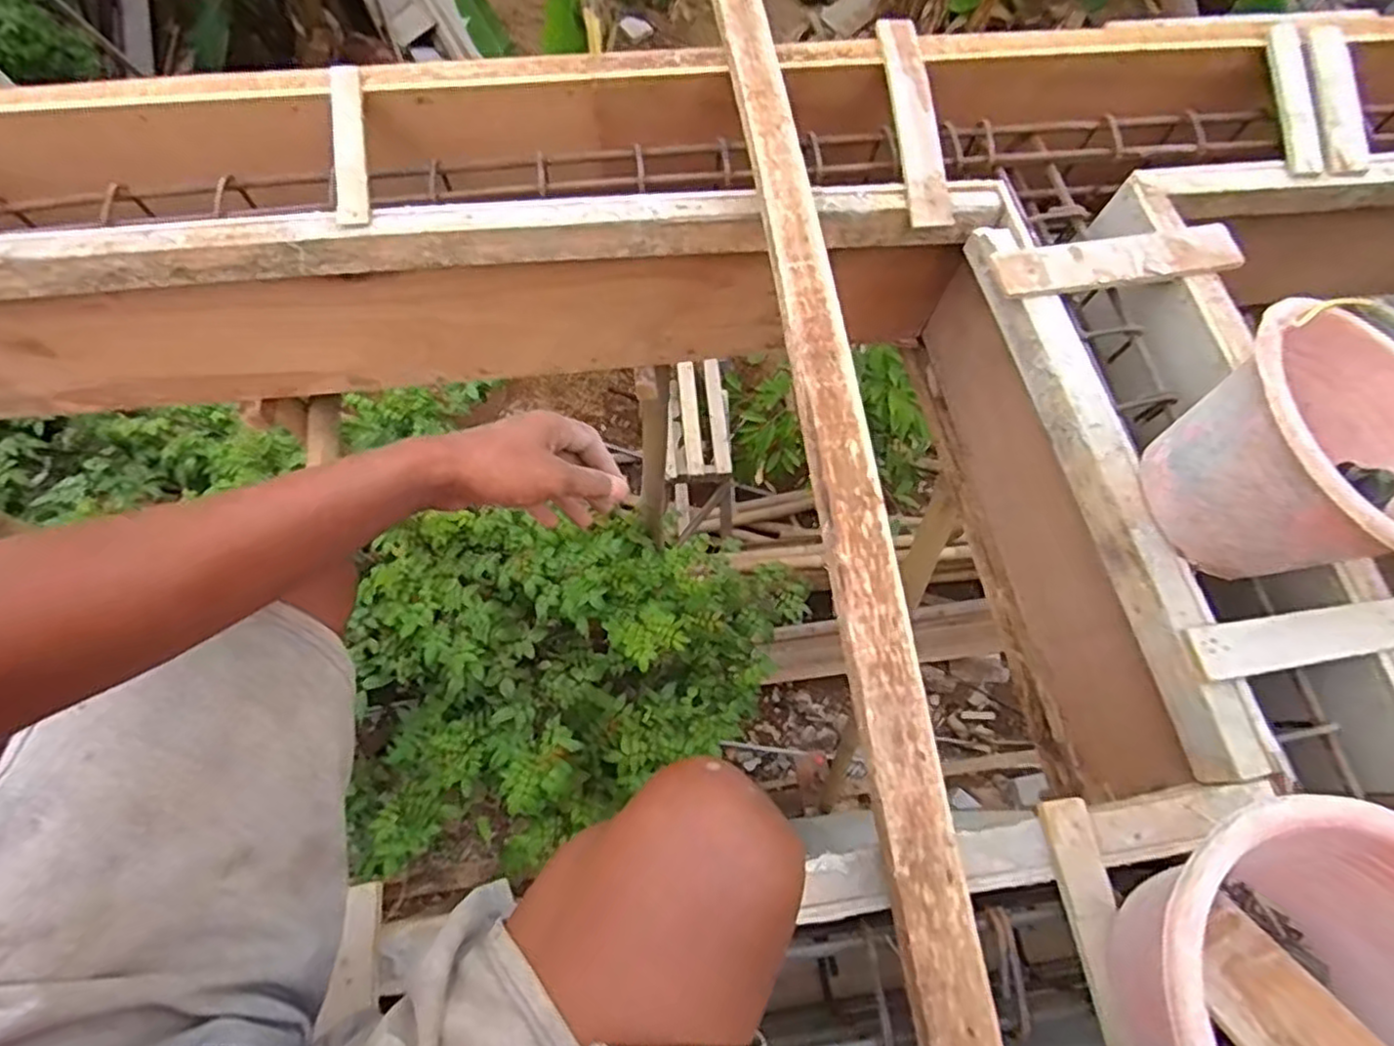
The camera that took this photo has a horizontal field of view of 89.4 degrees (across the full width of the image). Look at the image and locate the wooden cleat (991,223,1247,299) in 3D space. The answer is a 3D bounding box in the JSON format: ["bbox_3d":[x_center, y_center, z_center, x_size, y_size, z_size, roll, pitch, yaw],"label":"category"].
[{"bbox_3d":[0.558,-0.350,0.933,0.336,0.020,0.082,-8,69,-6],"label":"wooden cleat"}]

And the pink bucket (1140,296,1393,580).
[{"bbox_3d":[0.648,-0.069,0.742,0.264,0.222,0.258,1,68,-2],"label":"pink bucket"}]

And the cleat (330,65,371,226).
[{"bbox_3d":[-0.455,-0.496,0.919,0.039,0.023,0.224,-6,82,-5],"label":"cleat"}]

